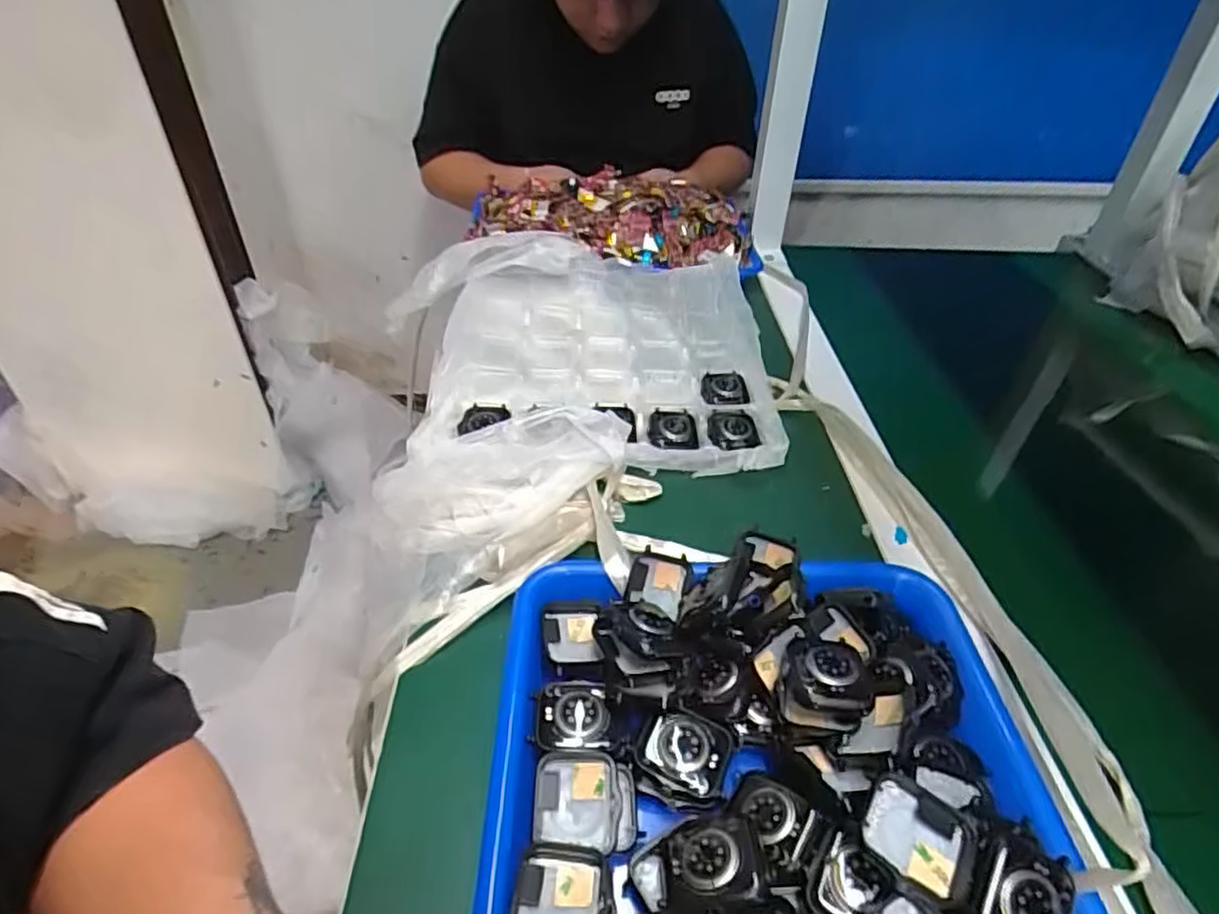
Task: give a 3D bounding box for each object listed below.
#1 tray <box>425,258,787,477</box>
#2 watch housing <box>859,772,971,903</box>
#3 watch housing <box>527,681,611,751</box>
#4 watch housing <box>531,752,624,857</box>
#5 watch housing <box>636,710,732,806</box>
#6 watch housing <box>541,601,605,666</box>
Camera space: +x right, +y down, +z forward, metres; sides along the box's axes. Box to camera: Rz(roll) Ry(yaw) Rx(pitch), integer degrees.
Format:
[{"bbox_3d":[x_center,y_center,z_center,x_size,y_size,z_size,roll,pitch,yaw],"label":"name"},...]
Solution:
[{"bbox_3d":[-0.005,-0.102,0.612,0.287,0.047,0.301,0,40,-2],"label":"tray"},{"bbox_3d":[0.123,0.153,0.274,0.041,0.008,0.036,27,58,13],"label":"watch housing"},{"bbox_3d":[-0.019,0.127,0.333,0.038,0.010,0.034,1,39,-1],"label":"watch housing"},{"bbox_3d":[-0.015,0.156,0.307,0.038,0.006,0.039,0,59,2],"label":"watch housing"},{"bbox_3d":[0.035,0.140,0.321,0.041,0.010,0.036,13,41,14],"label":"watch housing"},{"bbox_3d":[-0.021,0.099,0.374,0.032,0.010,0.042,-1,40,-3],"label":"watch housing"}]

